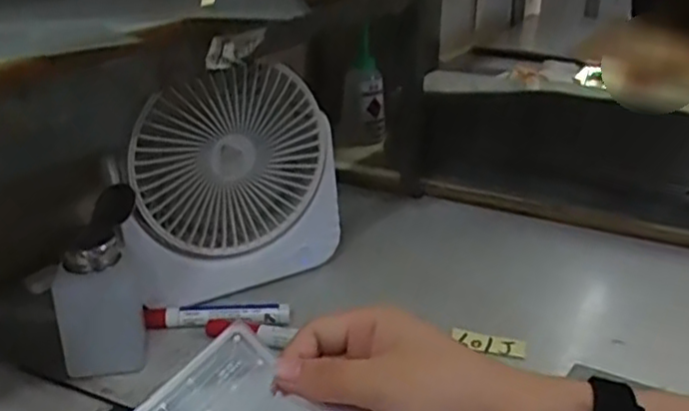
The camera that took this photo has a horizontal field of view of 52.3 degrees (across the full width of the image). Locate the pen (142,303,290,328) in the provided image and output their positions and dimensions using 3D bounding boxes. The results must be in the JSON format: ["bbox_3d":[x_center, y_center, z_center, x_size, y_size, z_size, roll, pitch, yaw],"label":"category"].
[{"bbox_3d":[-0.102,0.088,0.556,0.115,0.016,0.019,0,24,4],"label":"pen"}]

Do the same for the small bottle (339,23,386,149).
[{"bbox_3d":[0.026,-0.147,0.929,0.051,0.163,0.069,-5,24,-8],"label":"small bottle"}]

